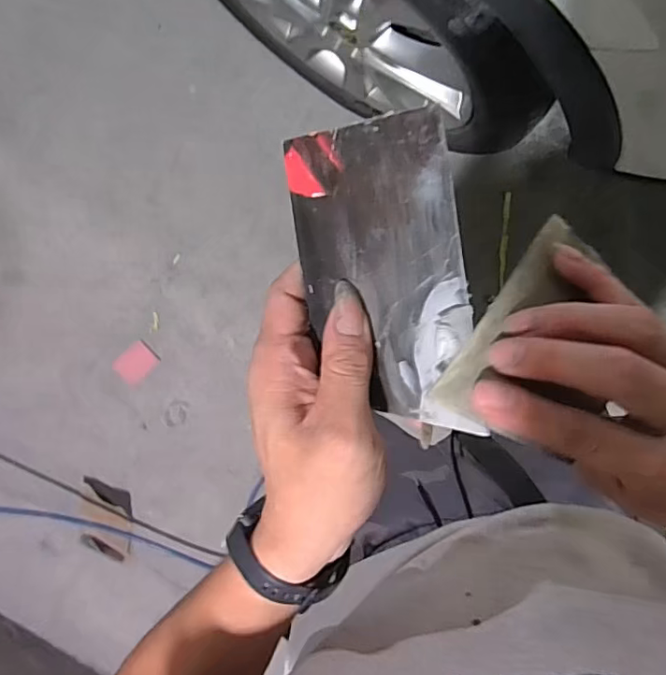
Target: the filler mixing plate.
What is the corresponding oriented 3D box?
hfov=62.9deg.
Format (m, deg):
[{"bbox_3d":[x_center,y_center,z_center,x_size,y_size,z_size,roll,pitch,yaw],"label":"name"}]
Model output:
[{"bbox_3d":[0.022,-0.030,0.249,0.073,0.008,0.141,-8,87,14],"label":"filler mixing plate"}]

